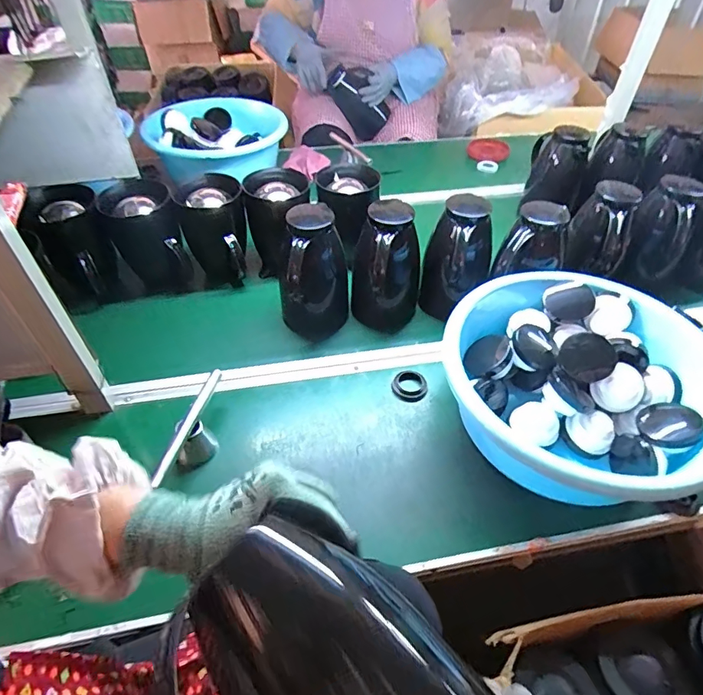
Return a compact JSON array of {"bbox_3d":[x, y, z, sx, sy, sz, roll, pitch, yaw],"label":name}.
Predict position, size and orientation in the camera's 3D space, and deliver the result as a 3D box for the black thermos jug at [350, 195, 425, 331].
[{"bbox_3d":[0.062,-0.138,0.814,0.119,0.205,0.115,6,45,5],"label":"black thermos jug"}]

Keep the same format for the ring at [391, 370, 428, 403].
[{"bbox_3d":[0.093,0.059,0.748,0.054,0.014,0.061,-13,47,-14],"label":"ring"}]

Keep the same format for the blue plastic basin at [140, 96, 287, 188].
[{"bbox_3d":[-0.302,-0.483,1.034,0.286,0.111,0.286,0,45,0],"label":"blue plastic basin"}]

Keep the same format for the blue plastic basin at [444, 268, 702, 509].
[{"bbox_3d":[0.320,0.051,0.674,0.347,0.133,0.376,0,45,0],"label":"blue plastic basin"}]

